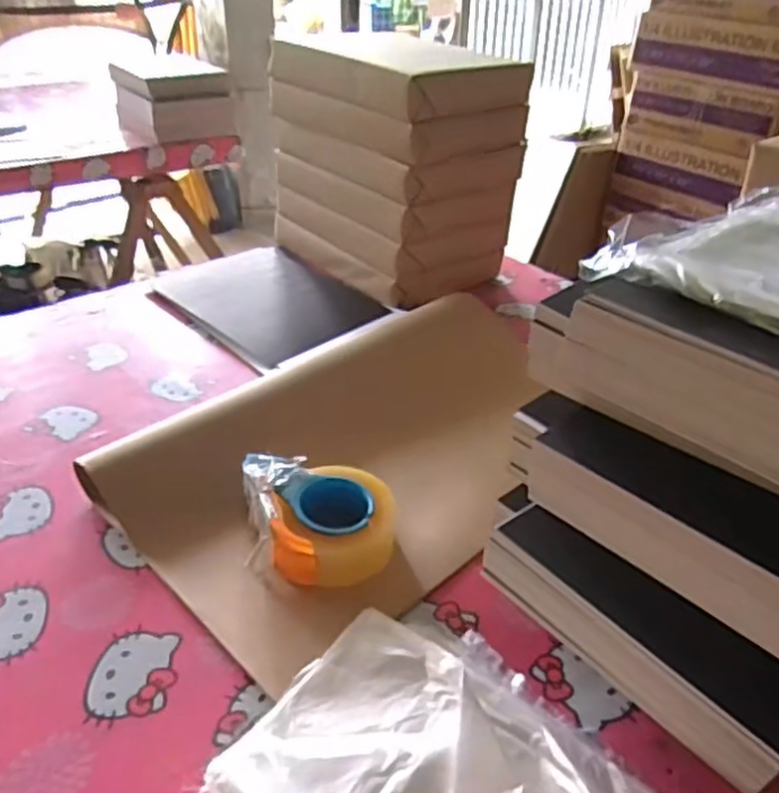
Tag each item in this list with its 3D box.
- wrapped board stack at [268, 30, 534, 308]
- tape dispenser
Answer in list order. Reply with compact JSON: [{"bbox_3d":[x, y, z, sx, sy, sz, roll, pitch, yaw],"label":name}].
[{"bbox_3d":[0.006,-0.415,1.232,0.287,0.363,0.404,-24,41,-33],"label":"wrapped board stack"},{"bbox_3d":[-0.070,0.126,0.708,0.142,0.063,0.147,-4,34,-9],"label":"tape dispenser"}]

